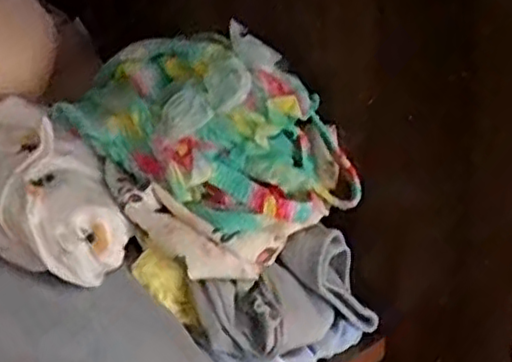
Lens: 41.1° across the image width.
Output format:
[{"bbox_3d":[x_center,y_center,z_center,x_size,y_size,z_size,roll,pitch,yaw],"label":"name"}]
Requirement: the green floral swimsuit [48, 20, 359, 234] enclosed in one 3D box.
[{"bbox_3d":[-0.029,-0.039,0.491,0.178,0.112,0.108,14,23,40],"label":"green floral swimsuit"}]

